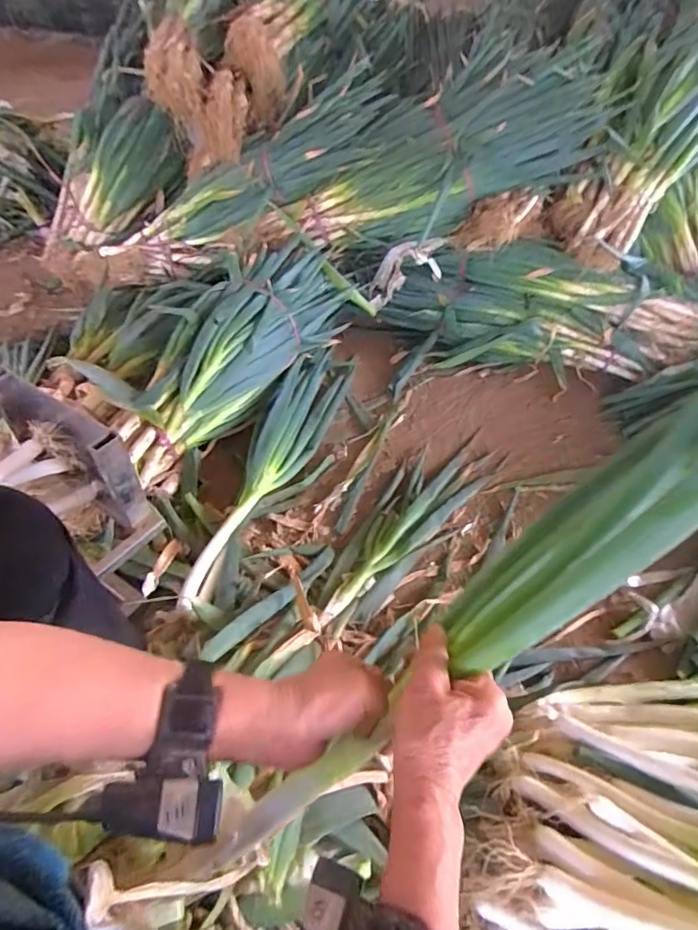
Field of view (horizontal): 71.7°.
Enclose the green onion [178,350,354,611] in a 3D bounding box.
[{"bbox_3d":[-0.177,-0.036,1.086,0.150,0.090,0.817,17,49,12],"label":"green onion"}]

